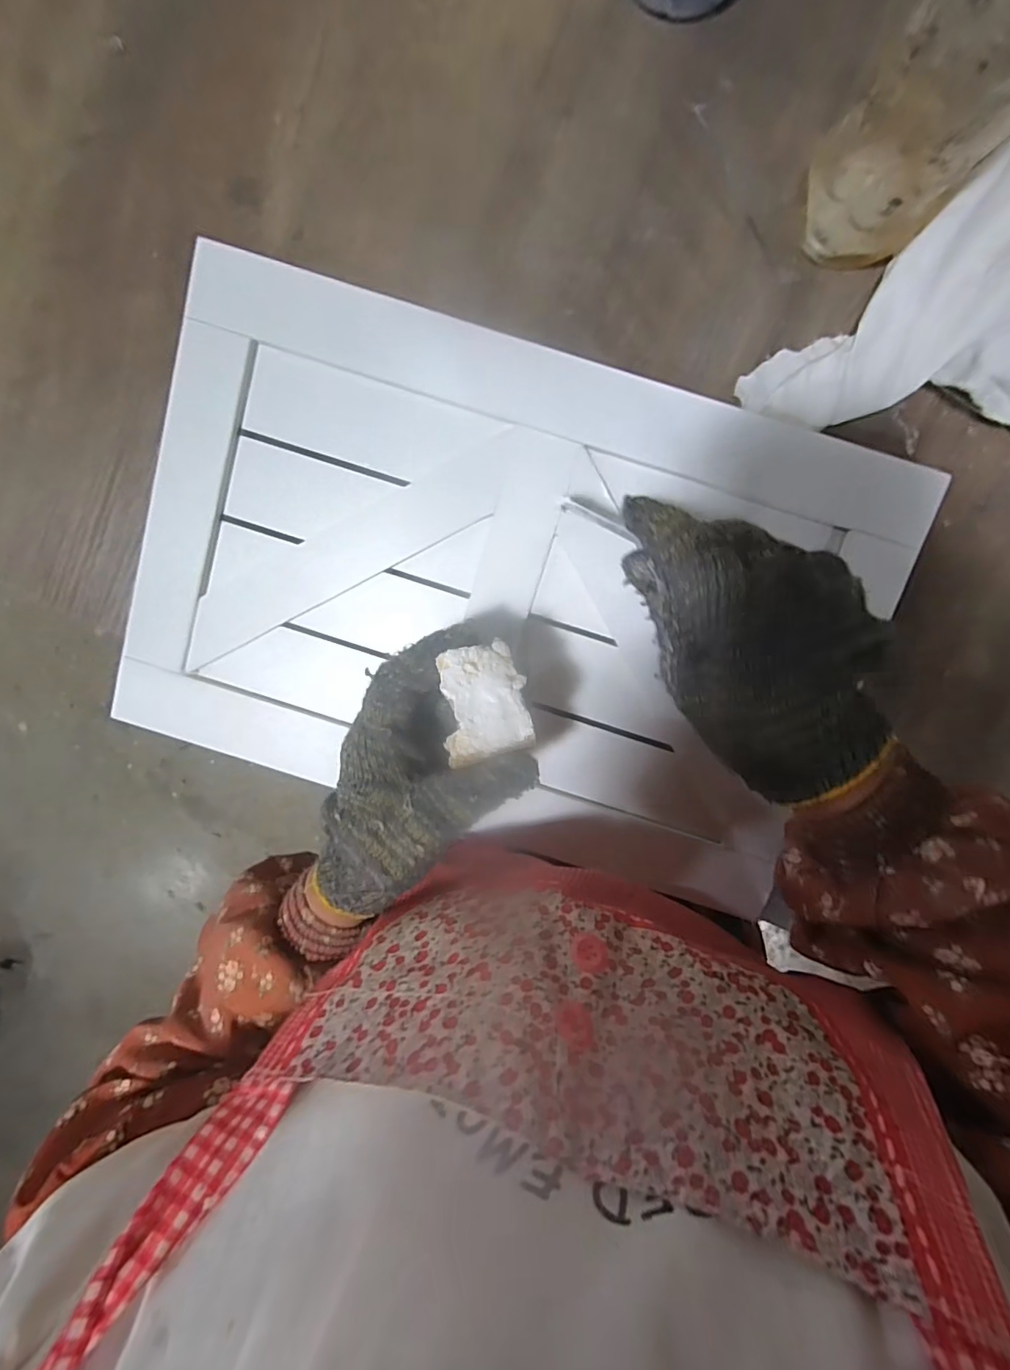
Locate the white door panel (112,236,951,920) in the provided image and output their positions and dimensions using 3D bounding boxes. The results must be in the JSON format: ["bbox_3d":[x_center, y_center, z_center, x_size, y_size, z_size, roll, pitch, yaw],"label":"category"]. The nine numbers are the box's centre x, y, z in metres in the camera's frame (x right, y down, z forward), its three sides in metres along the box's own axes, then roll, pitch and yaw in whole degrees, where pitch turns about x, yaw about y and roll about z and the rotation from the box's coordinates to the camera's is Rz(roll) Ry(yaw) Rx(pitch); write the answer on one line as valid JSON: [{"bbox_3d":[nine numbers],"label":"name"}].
[{"bbox_3d":[-0.004,-0.047,0.305,0.402,0.020,0.269,18,99,-1],"label":"white door panel"}]

